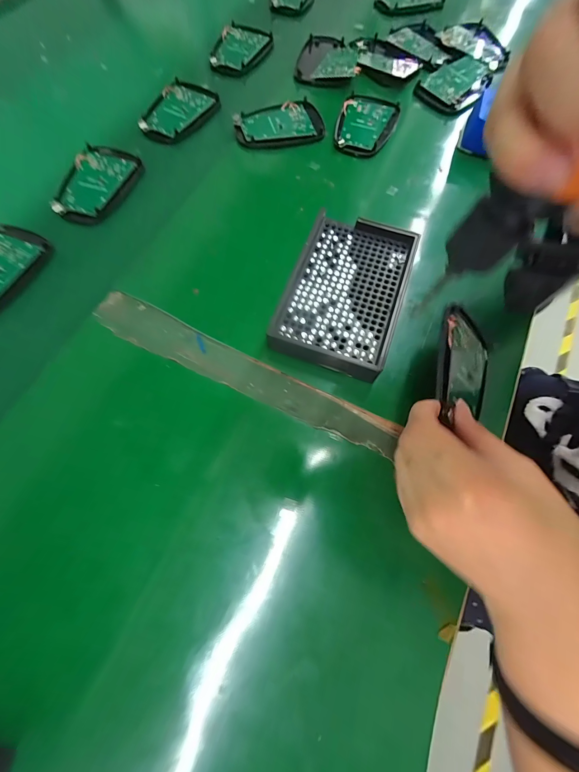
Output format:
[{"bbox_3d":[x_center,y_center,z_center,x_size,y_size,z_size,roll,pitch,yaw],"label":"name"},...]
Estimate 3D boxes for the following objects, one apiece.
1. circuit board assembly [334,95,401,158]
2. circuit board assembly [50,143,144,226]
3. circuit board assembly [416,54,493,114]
[{"bbox_3d":[0.086,-0.294,0.337,0.062,0.010,0.094,16,70,5],"label":"circuit board assembly"},{"bbox_3d":[-0.195,-0.203,0.303,0.057,0.014,0.094,17,70,5],"label":"circuit board assembly"},{"bbox_3d":[0.197,-0.362,0.357,0.065,0.010,0.096,38,73,12],"label":"circuit board assembly"}]

